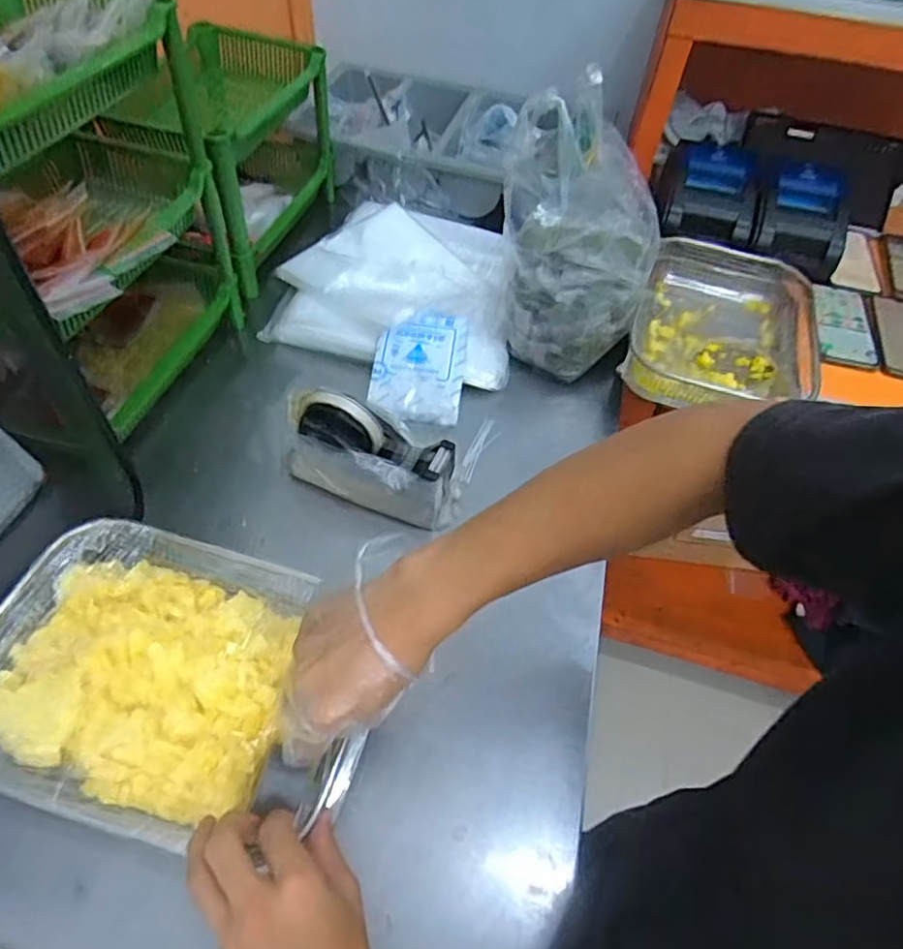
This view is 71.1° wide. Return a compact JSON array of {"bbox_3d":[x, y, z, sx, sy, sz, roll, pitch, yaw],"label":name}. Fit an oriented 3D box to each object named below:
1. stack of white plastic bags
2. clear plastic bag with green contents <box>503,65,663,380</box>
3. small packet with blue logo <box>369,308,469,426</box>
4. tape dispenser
[{"bbox_3d":[-0.067,-0.261,0.849,0.311,0.054,0.297,9,52,2],"label":"stack of white plastic bags"},{"bbox_3d":[0.149,-0.283,0.752,0.185,0.250,0.193,13,52,5],"label":"clear plastic bag with green contents"},{"bbox_3d":[-0.036,-0.133,0.754,0.104,0.013,0.150,10,66,-2],"label":"small packet with blue logo"},{"bbox_3d":[-0.082,-0.023,0.630,0.174,0.106,0.070,16,52,7],"label":"tape dispenser"}]

